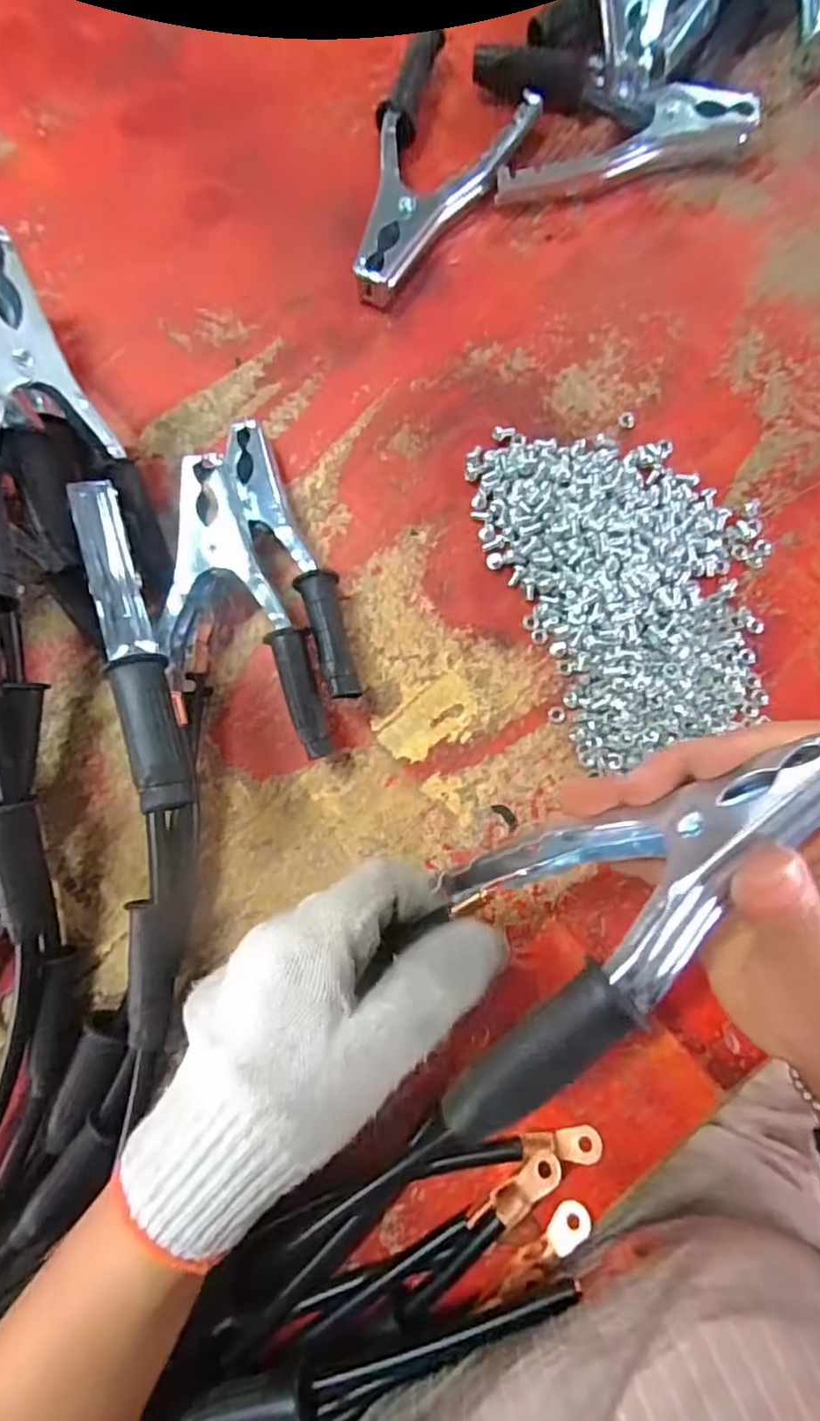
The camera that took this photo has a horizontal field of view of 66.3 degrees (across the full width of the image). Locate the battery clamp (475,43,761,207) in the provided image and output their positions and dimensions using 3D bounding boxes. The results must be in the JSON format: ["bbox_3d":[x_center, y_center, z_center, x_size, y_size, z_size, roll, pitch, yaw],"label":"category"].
[{"bbox_3d":[0.105,-0.323,0.333,0.134,0.028,0.076,-13,84,-1],"label":"battery clamp"}]

